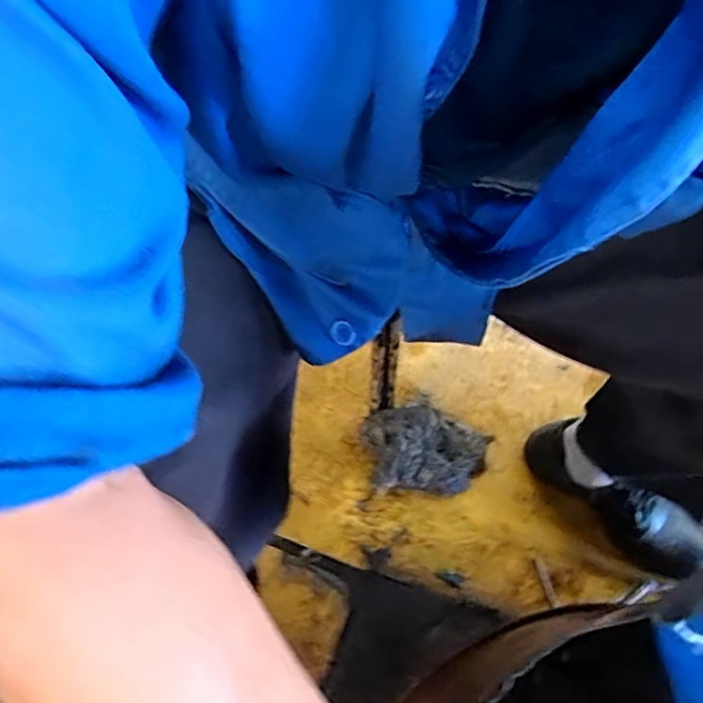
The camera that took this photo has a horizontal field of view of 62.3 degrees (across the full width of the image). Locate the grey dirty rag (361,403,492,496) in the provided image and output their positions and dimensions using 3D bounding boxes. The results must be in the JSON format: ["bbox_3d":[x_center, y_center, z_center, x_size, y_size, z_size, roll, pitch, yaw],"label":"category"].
[{"bbox_3d":[0.120,0.145,0.867,0.196,0.069,0.124,-5,63,-7],"label":"grey dirty rag"}]

